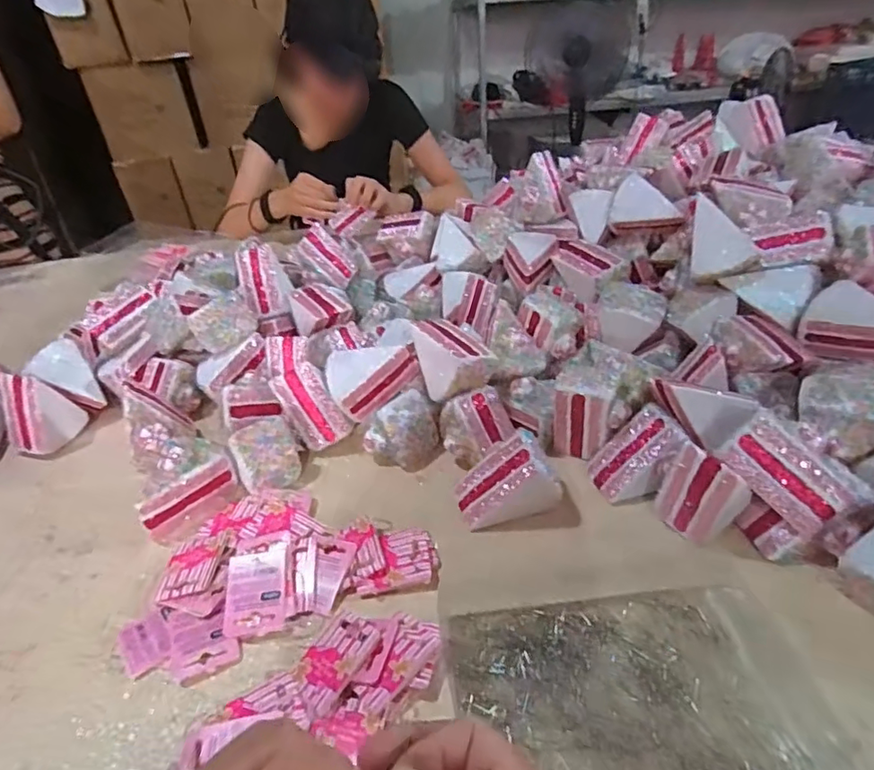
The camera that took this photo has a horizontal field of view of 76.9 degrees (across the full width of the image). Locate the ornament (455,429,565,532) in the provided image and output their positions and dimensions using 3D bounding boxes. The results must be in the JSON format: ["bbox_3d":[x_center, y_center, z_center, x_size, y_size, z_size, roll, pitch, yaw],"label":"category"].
[{"bbox_3d":[0.065,0.083,0.496,0.093,0.067,0.053,-10,34,-8],"label":"ornament"}]

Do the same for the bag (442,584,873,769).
[{"bbox_3d":[0.130,0.205,0.356,0.236,0.015,0.171,-3,34,2],"label":"bag"}]

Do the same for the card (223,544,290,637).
[{"bbox_3d":[-0.143,0.161,0.437,0.048,0.010,0.066,-7,55,-4],"label":"card"}]

